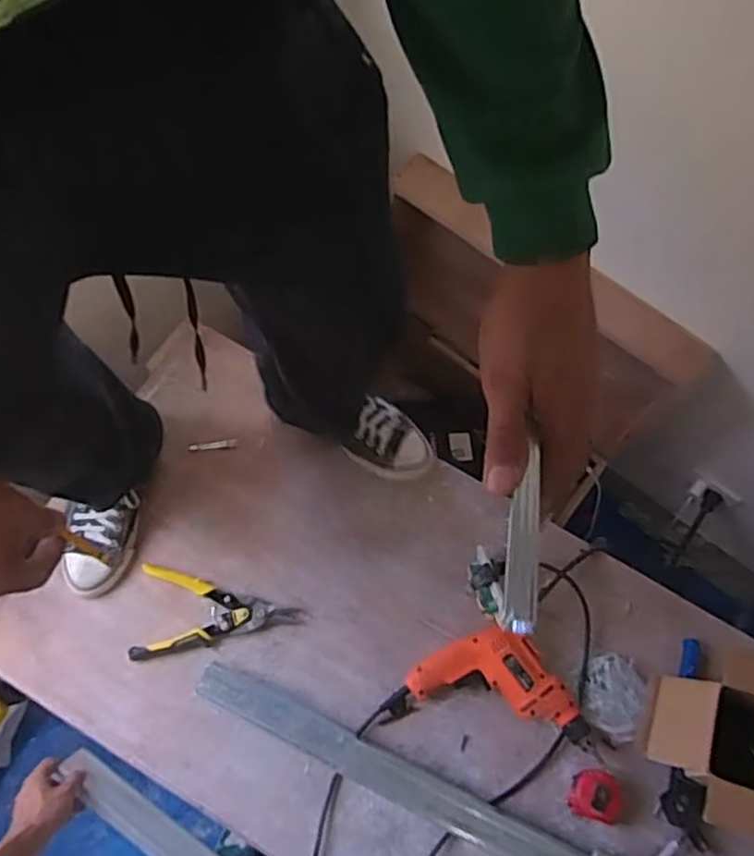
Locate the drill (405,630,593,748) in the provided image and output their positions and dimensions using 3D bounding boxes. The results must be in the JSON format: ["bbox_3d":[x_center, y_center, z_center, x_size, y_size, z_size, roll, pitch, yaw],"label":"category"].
[{"bbox_3d":[0.180,0.351,1.019,0.259,0.058,0.128,15,67,4],"label":"drill"}]

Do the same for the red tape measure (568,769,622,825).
[{"bbox_3d":[0.296,0.494,0.959,0.065,0.042,0.062,16,68,4],"label":"red tape measure"}]

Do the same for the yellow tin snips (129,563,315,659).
[{"bbox_3d":[-0.232,0.286,1.046,0.239,0.034,0.128,8,66,3],"label":"yellow tin snips"}]

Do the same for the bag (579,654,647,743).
[{"bbox_3d":[0.336,0.381,1.018,0.082,0.026,0.113,18,67,8],"label":"bag"}]

